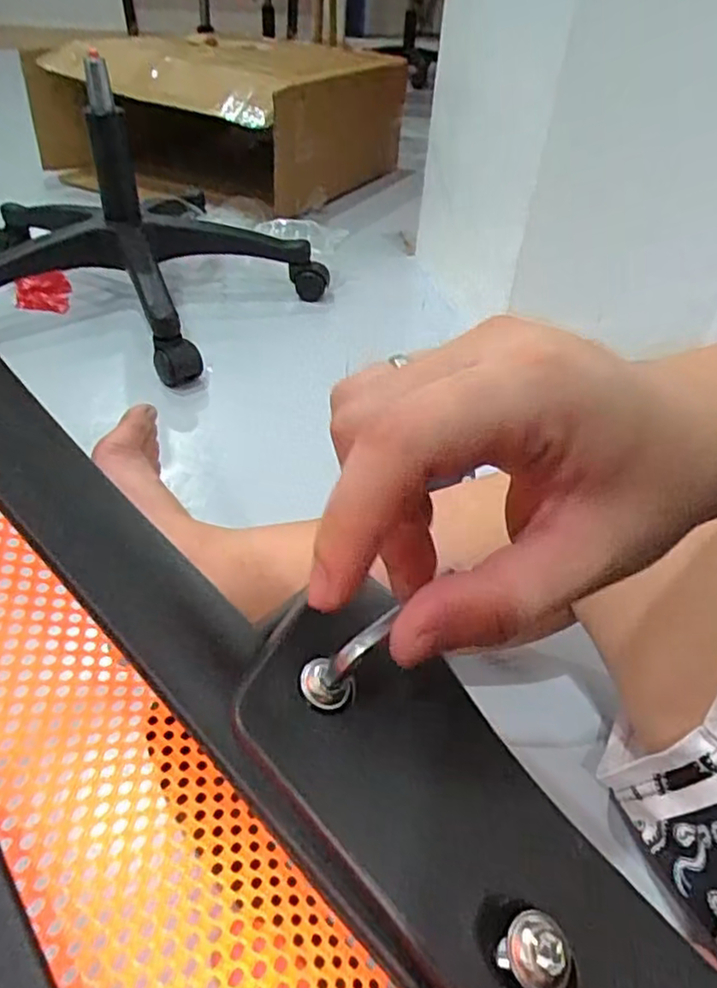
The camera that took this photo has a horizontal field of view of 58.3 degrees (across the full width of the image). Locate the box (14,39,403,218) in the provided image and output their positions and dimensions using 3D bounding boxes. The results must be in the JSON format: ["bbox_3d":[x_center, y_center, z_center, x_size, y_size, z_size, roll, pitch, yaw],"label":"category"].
[{"bbox_3d":[-0.312,-0.904,1.498,0.664,0.245,0.662,19,42,17],"label":"box"}]

